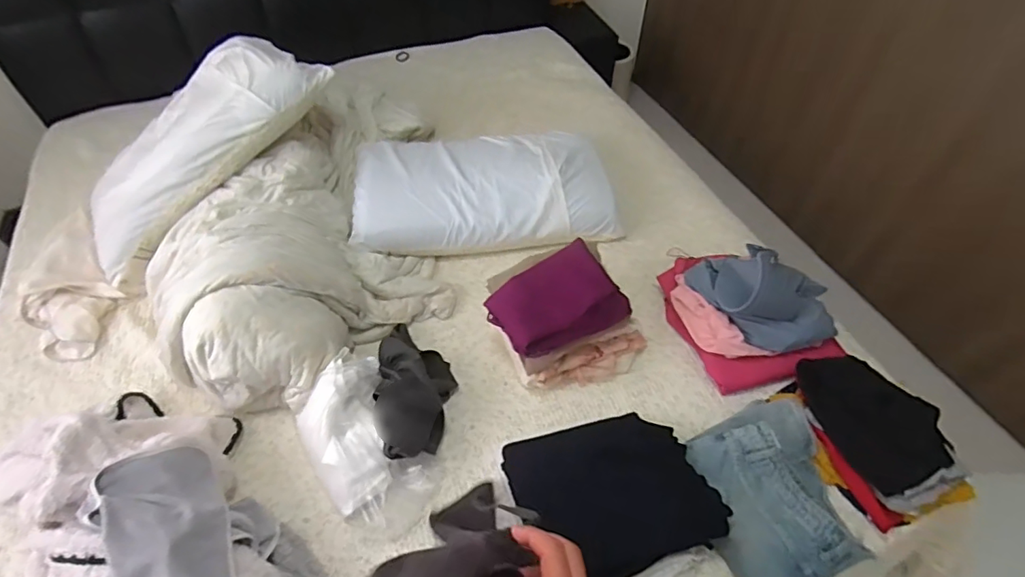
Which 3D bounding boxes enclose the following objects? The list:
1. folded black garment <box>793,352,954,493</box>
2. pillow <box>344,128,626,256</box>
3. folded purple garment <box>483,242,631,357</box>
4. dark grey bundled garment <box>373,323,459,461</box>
[{"bbox_3d":[0.640,0.219,0.946,0.153,0.071,0.251,-20,55,-15],"label":"folded black garment"},{"bbox_3d":[-0.072,-0.258,1.376,0.656,0.110,0.375,-6,52,-5],"label":"pillow"},{"bbox_3d":[0.084,0.017,1.026,0.235,0.067,0.167,-20,55,-16],"label":"folded purple garment"},{"bbox_3d":[-0.191,0.173,1.021,0.146,0.118,0.304,-4,52,-3],"label":"dark grey bundled garment"}]

